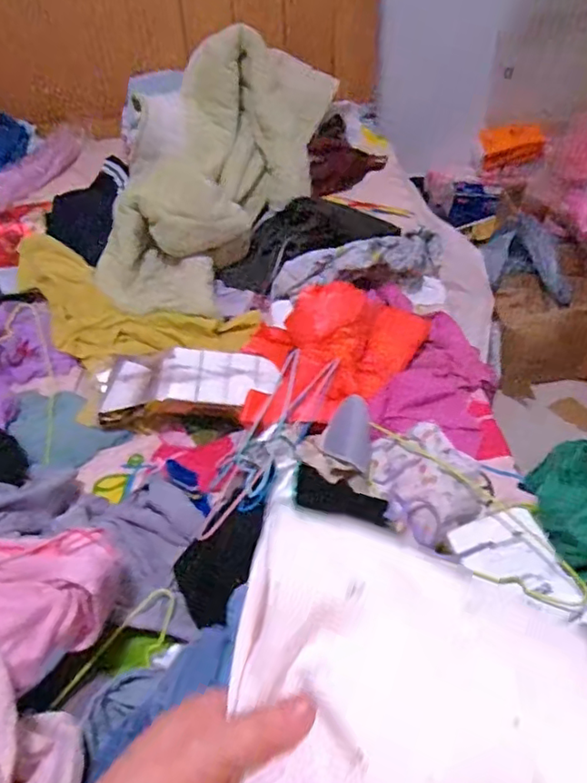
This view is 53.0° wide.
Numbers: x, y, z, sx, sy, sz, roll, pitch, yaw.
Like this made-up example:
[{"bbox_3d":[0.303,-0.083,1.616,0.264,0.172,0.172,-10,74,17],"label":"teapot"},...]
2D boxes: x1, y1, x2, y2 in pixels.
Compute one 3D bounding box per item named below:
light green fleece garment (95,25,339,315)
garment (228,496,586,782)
[{"bbox_3d":[-0.185,-0.503,1.300,0.369,0.213,0.710,20,72,18],"label":"light green fleece garment"},{"bbox_3d":[0.054,0.194,0.272,0.180,0.133,0.211,9,50,9],"label":"garment"}]

